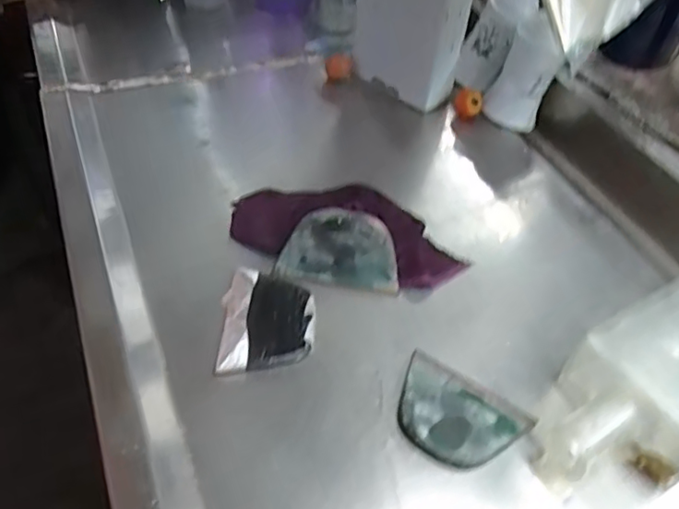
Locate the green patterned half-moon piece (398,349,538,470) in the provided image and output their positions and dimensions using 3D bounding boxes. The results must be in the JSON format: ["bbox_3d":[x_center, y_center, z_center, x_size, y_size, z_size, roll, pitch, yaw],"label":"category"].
[{"bbox_3d":[0.070,0.098,0.376,0.079,0.008,0.062,28,41,21],"label":"green patterned half-moon piece"}]

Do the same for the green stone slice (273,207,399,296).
[{"bbox_3d":[0.001,-0.005,0.452,0.086,0.009,0.058,9,83,1],"label":"green stone slice"}]

